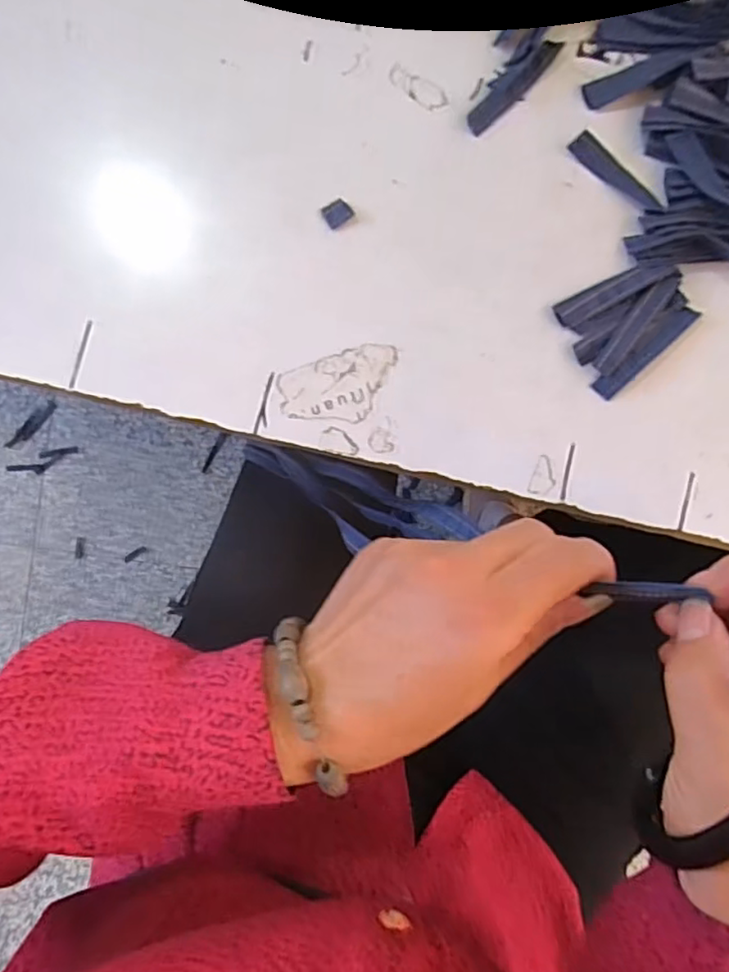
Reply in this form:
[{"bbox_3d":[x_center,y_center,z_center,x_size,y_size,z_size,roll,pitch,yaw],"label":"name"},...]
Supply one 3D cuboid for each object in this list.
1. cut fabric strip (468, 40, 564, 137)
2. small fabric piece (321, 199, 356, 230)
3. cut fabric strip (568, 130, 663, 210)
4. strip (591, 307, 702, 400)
[{"bbox_3d":[0.071,-0.189,0.298,0.011,0.005,0.057,43,90,1],"label":"cut fabric strip"},{"bbox_3d":[-0.012,-0.129,0.298,0.013,0.004,0.011,-33,89,0],"label":"small fabric piece"},{"bbox_3d":[0.118,-0.146,0.297,0.050,0.006,0.011,39,90,1],"label":"cut fabric strip"},{"bbox_3d":[0.130,-0.063,0.293,0.057,0.004,0.012,-43,89,0],"label":"strip"}]

